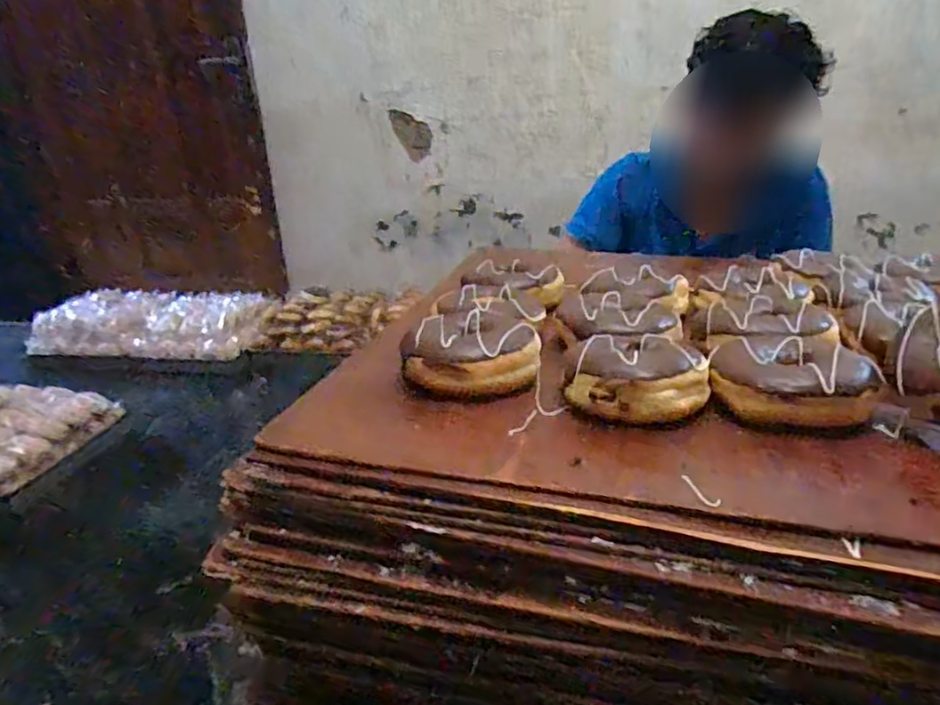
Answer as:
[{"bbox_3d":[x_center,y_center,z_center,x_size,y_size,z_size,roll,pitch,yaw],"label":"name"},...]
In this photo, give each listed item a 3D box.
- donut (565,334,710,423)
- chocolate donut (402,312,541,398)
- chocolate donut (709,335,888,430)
[{"bbox_3d":[0.112,0.013,0.412,0.080,0.035,0.081,6,25,22],"label":"donut"},{"bbox_3d":[0.002,-0.002,0.453,0.093,0.035,0.088,-1,24,7],"label":"chocolate donut"},{"bbox_3d":[0.201,0.015,0.396,0.091,0.033,0.074,3,25,16],"label":"chocolate donut"}]

